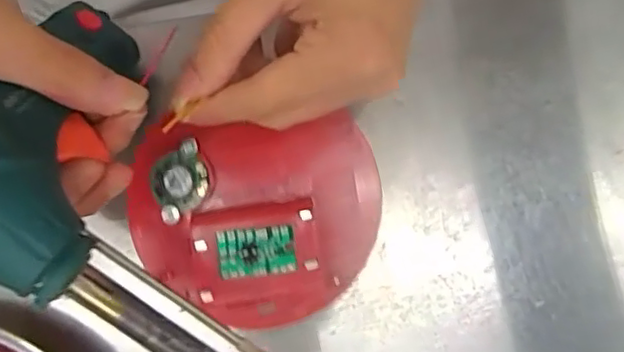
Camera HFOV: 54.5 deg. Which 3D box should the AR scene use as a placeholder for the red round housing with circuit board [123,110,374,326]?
[{"bbox_3d":[-0.028,0.021,0.298,0.118,0.025,0.099,-1,82,0],"label":"red round housing with circuit board"}]

